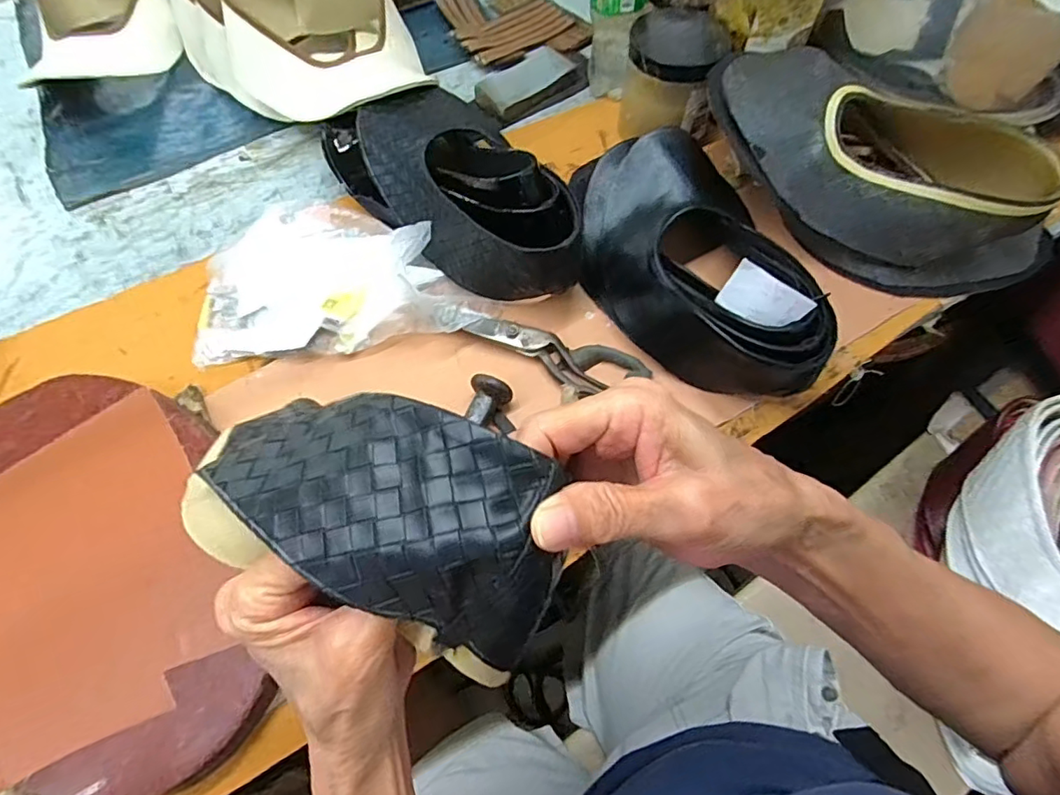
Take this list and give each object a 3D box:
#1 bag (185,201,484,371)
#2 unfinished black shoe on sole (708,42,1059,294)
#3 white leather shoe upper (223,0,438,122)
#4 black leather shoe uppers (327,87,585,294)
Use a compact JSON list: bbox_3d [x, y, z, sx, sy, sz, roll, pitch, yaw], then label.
[{"bbox_3d":[-0.163,-0.106,0.476,0.225,0.044,0.144,-4,64,-1],"label":"bag"},{"bbox_3d":[0.296,-0.187,0.477,0.305,0.101,0.145,31,67,16],"label":"unfinished black shoe on sole"},{"bbox_3d":[-0.204,-0.352,0.557,0.179,0.114,0.123,-24,66,-10],"label":"white leather shoe upper"},{"bbox_3d":[-0.050,-0.186,0.486,0.260,0.092,0.133,40,71,18],"label":"black leather shoe uppers"}]

